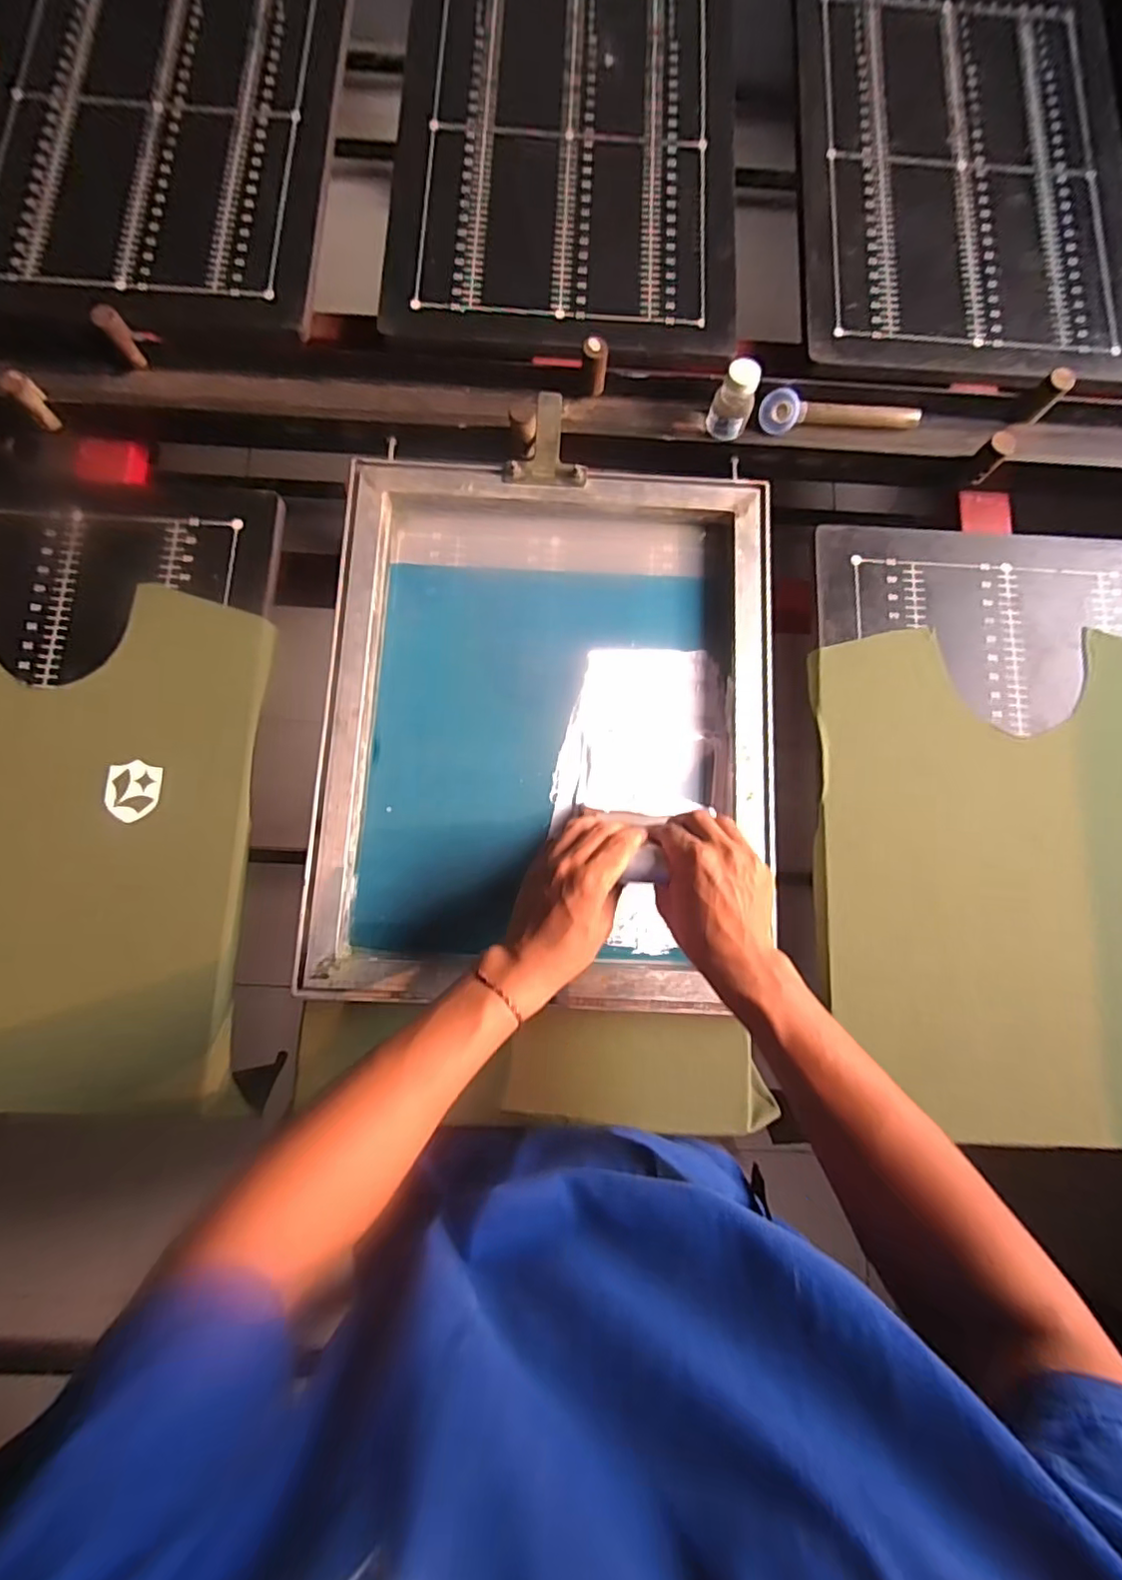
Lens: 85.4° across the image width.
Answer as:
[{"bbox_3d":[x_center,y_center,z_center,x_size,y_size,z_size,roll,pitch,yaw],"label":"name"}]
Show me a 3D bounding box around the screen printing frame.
[{"bbox_3d":[-0.011,-0.063,0.577,0.409,0.035,0.503,3,81,-1],"label":"screen printing frame"}]

